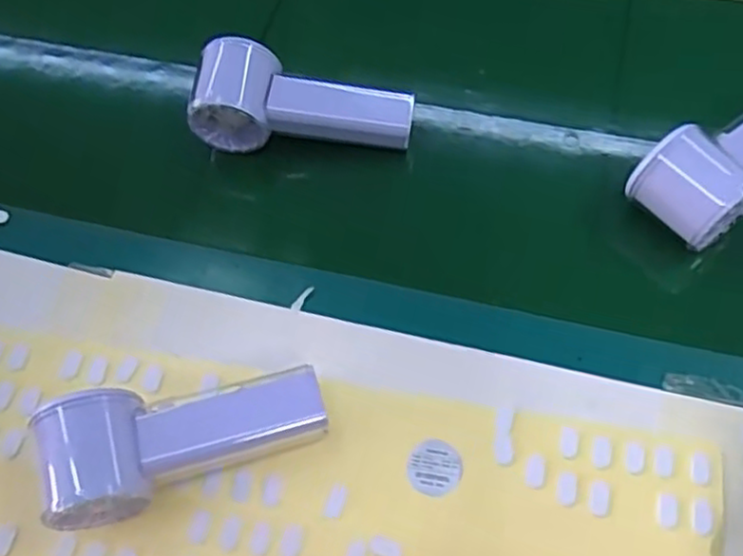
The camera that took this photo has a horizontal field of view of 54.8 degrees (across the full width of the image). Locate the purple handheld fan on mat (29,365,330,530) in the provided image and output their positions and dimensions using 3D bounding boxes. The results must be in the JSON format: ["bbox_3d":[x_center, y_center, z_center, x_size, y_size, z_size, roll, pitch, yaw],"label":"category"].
[{"bbox_3d":[-0.098,0.080,0.382,0.142,0.051,0.057,-19,65,-6],"label":"purple handheld fan on mat"}]

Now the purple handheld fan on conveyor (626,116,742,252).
[{"bbox_3d":[0.235,-0.079,0.450,0.154,0.057,0.061,-36,67,-13],"label":"purple handheld fan on conveyor"}]

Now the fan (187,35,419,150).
[{"bbox_3d":[-0.045,-0.118,0.504,0.145,0.060,0.067,8,65,7],"label":"fan"}]

